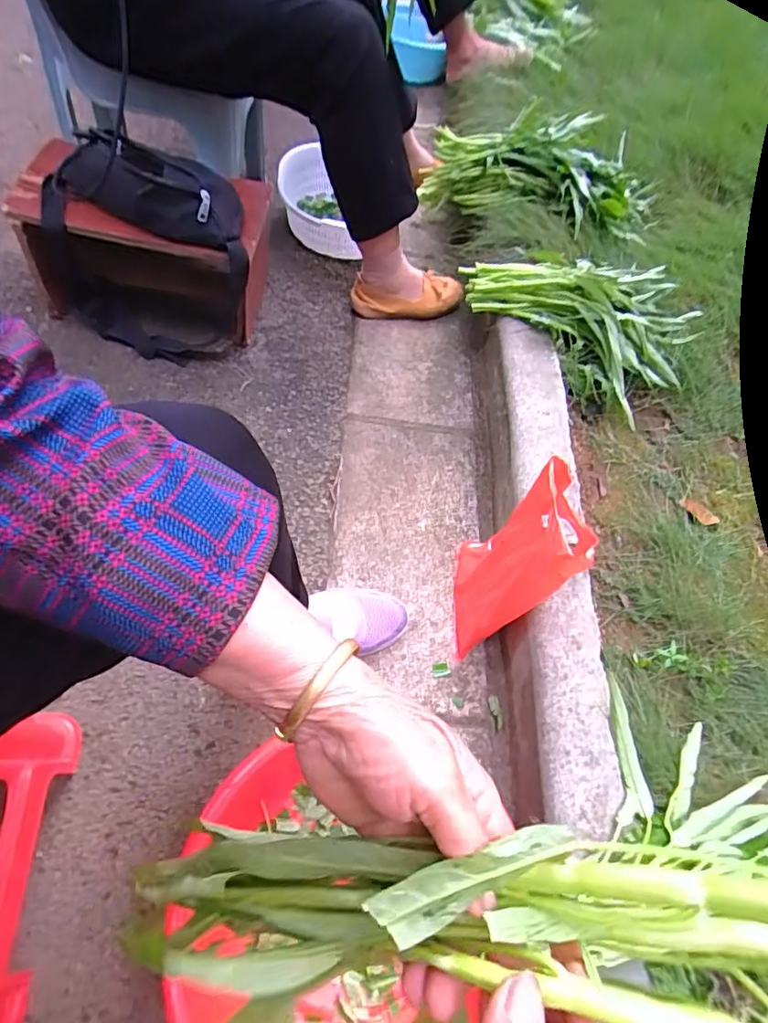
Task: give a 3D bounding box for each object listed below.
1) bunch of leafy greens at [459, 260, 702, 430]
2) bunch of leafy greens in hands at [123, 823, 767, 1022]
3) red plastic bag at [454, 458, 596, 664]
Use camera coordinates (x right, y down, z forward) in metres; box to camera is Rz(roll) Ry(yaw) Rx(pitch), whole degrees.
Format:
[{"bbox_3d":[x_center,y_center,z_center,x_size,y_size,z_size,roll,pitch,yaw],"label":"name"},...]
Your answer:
[{"bbox_3d":[0.357,-0.378,1.006,0.426,0.116,0.339,30,59,8],"label":"bunch of leafy greens"},{"bbox_3d":[0.019,0.186,0.227,0.314,0.064,0.087,-16,57,24],"label":"bunch of leafy greens in hands"},{"bbox_3d":[0.176,0.069,0.720,0.110,0.232,0.190,8,59,-6],"label":"red plastic bag"}]

